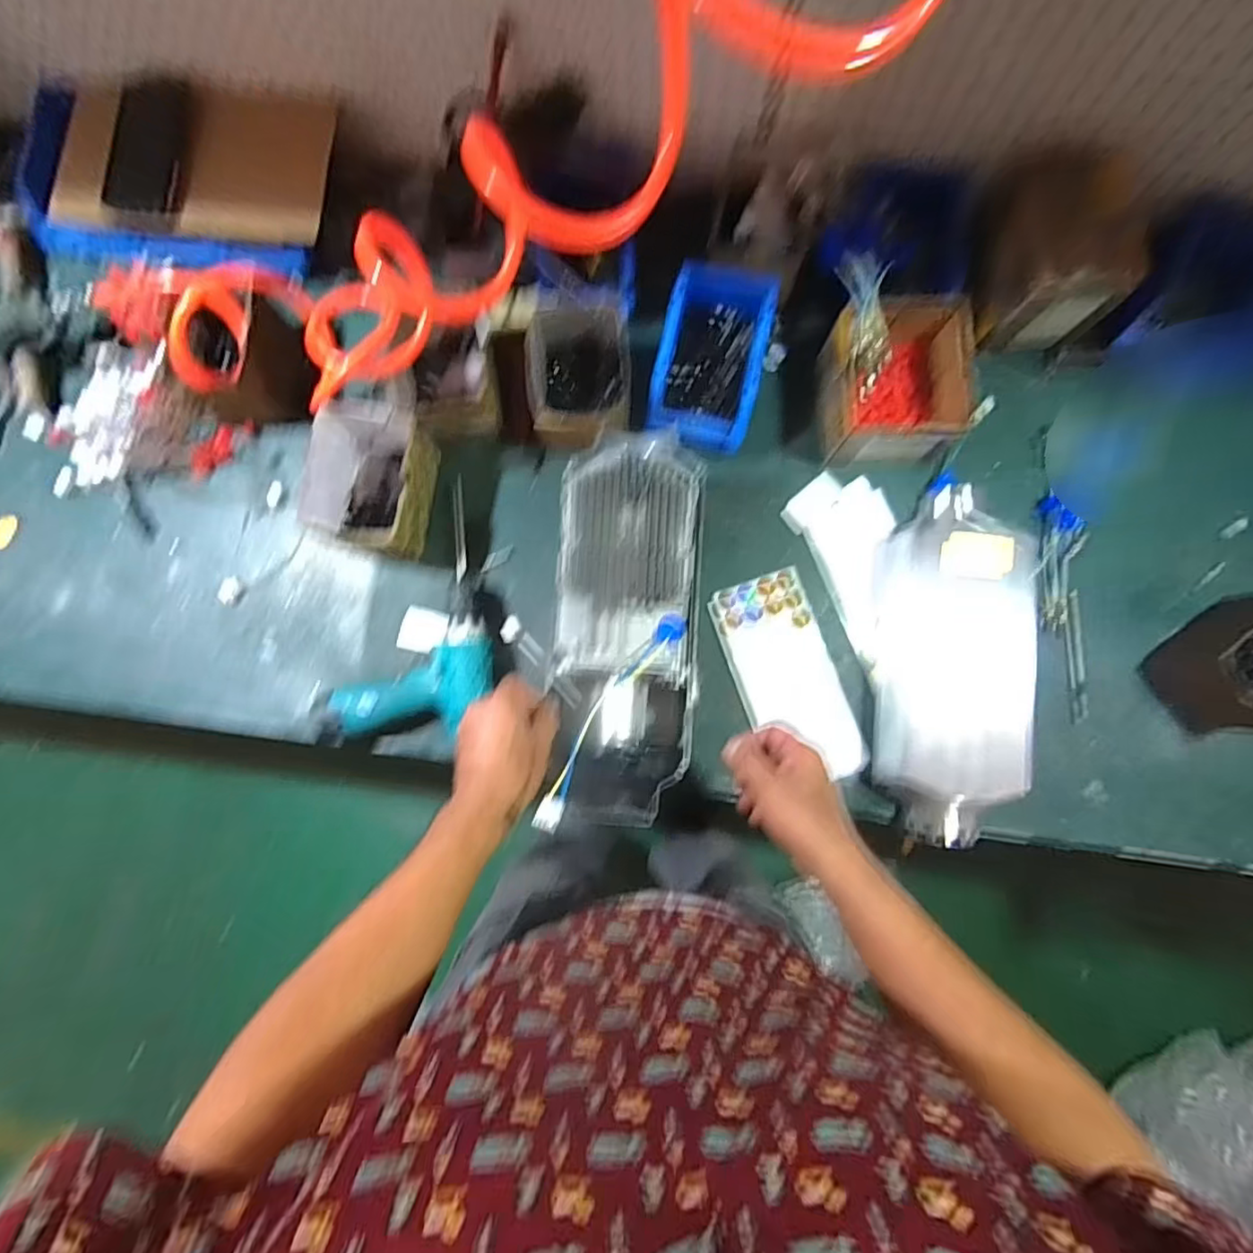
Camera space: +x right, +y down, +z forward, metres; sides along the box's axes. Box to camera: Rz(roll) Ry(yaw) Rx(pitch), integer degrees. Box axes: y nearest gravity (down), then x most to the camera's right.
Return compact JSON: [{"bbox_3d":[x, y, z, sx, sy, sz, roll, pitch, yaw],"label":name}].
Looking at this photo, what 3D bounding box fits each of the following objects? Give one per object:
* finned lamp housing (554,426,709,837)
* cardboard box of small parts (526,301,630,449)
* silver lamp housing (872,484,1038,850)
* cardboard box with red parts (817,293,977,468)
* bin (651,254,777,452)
[{"bbox_3d":[0.002,-0.006,0.577,0.134,0.084,0.380,3,84,1],"label":"finned lamp housing"},{"bbox_3d":[-0.053,-0.280,0.704,0.112,0.109,0.161,4,85,2],"label":"cardboard box of small parts"},{"bbox_3d":[0.360,0.032,0.672,0.144,0.070,0.403,3,85,2],"label":"silver lamp housing"},{"bbox_3d":[0.309,-0.277,0.688,0.154,0.095,0.161,1,85,1],"label":"cardboard box with red parts"},{"bbox_3d":[0.100,-0.312,0.707,0.122,0.068,0.189,13,84,2],"label":"bin"}]

